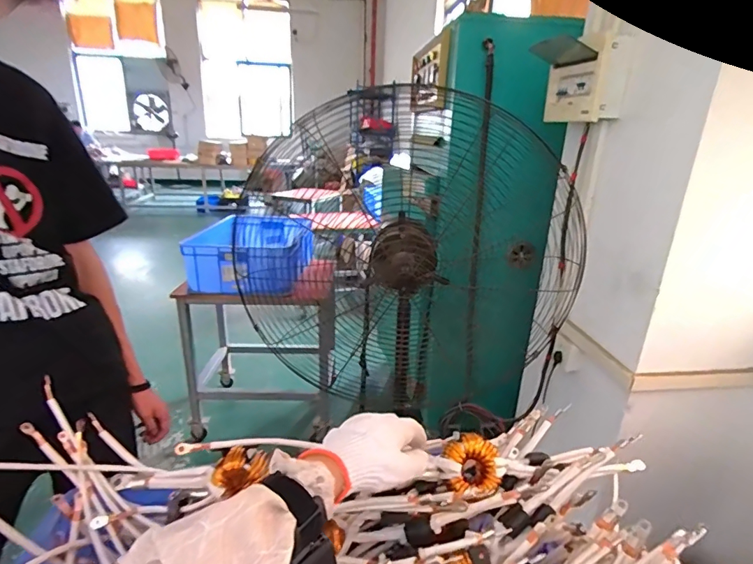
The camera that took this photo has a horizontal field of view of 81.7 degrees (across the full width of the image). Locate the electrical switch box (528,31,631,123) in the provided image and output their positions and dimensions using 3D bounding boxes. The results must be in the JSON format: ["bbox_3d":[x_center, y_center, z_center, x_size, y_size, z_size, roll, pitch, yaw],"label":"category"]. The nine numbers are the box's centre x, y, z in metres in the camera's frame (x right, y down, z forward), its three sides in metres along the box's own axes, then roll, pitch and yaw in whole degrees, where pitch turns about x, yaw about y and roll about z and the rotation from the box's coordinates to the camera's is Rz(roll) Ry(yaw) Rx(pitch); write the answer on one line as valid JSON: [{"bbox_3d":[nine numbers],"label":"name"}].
[{"bbox_3d":[0.534,-0.542,1.166,0.127,0.200,0.256,-3,21,-13],"label":"electrical switch box"}]

